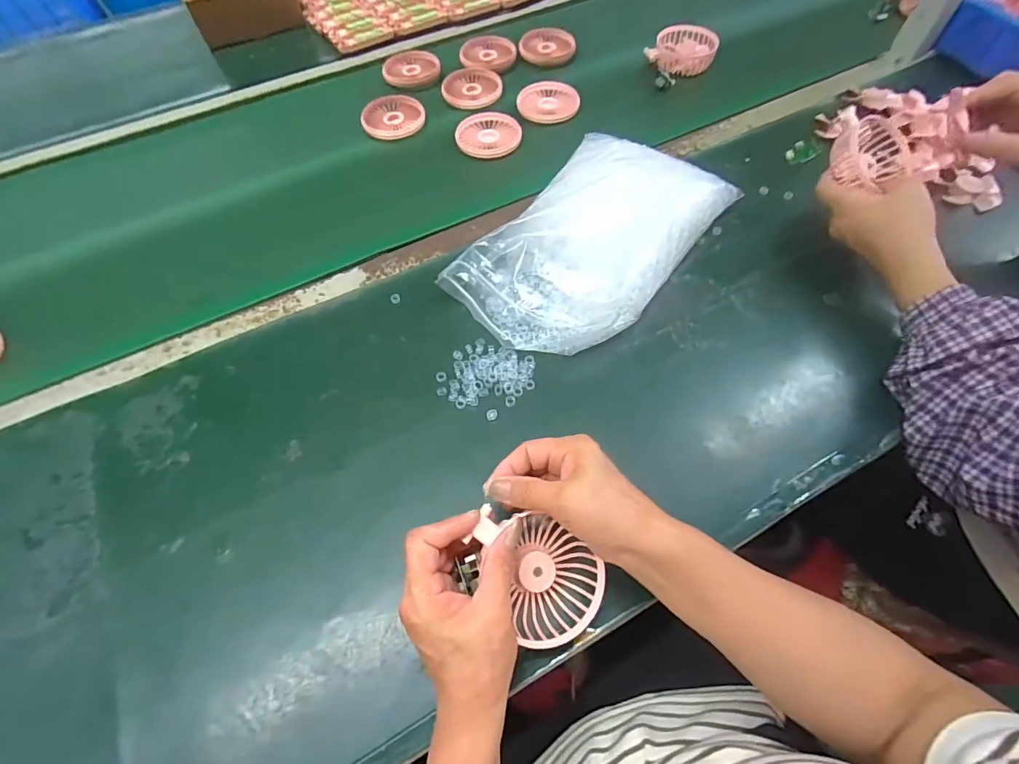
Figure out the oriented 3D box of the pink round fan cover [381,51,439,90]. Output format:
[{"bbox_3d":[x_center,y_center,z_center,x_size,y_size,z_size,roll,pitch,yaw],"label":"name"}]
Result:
[{"bbox_3d":[-0.152,-0.487,0.713,0.086,0.008,0.090,-1,60,1],"label":"pink round fan cover"}]

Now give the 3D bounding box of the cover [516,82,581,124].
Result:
[{"bbox_3d":[0.055,-0.399,0.655,0.084,0.018,0.072,-16,61,-8],"label":"cover"}]

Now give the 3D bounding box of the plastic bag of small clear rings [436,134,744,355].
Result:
[{"bbox_3d":[0.089,-0.152,0.483,0.178,0.068,0.293,33,66,19],"label":"plastic bag of small clear rings"}]

